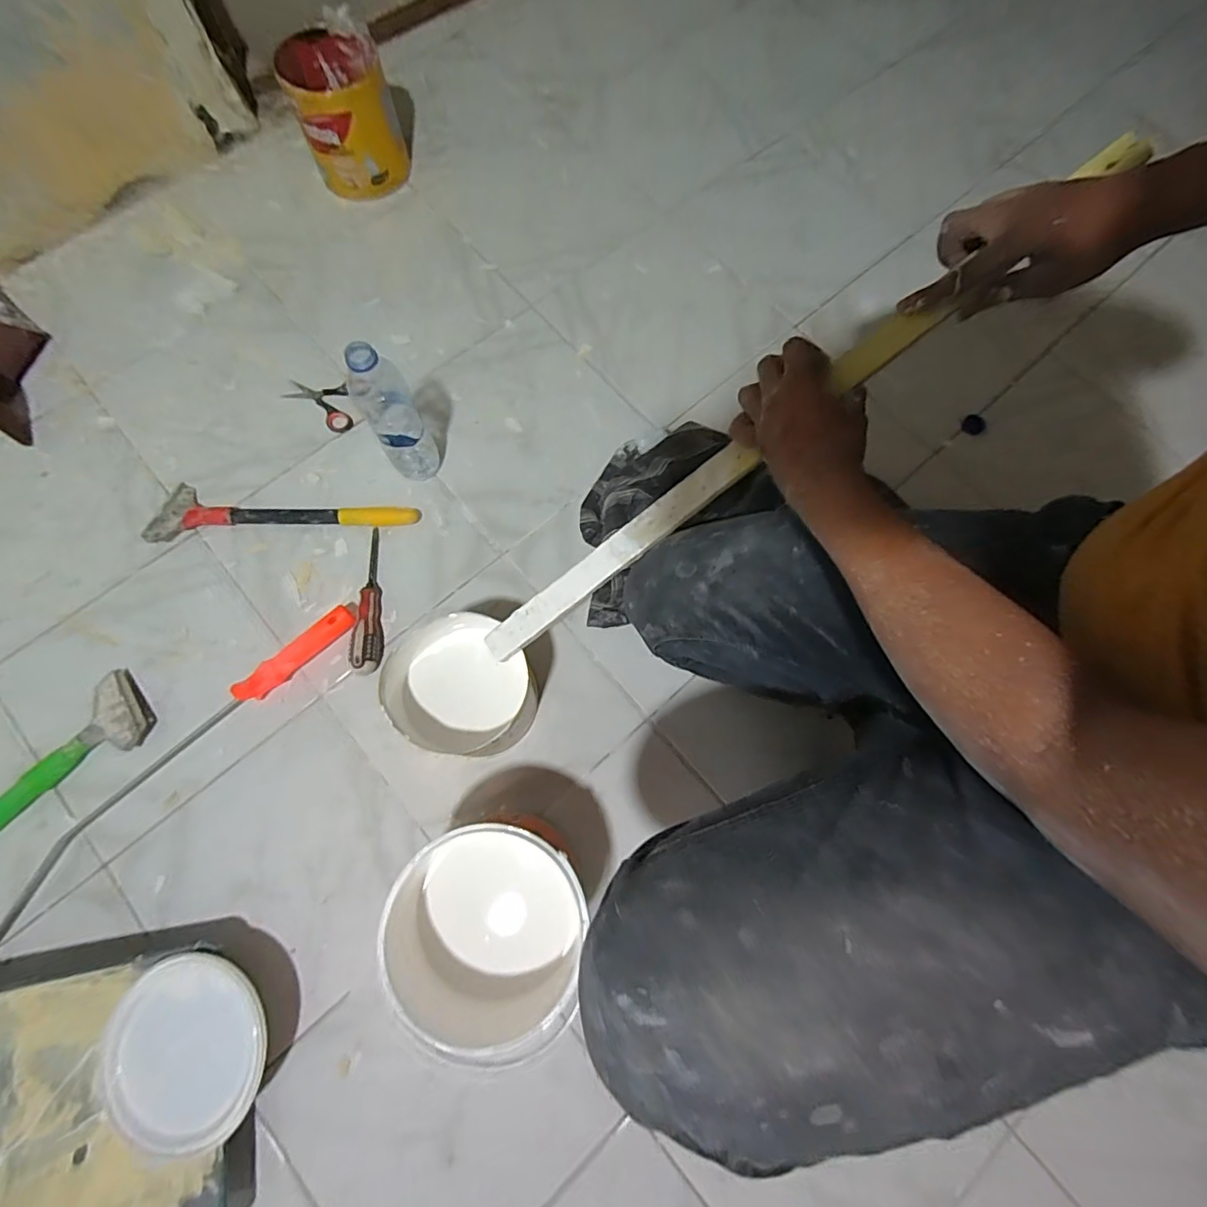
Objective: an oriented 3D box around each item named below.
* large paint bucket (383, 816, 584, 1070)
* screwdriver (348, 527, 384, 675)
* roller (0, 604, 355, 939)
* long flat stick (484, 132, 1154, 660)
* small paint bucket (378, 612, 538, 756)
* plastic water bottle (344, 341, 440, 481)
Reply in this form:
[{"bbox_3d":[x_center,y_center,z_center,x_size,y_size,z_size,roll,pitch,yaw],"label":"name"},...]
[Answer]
[{"bbox_3d":[-0.100,0.319,0.572,0.166,0.186,0.188,-13,75,-5],"label":"large paint bucket"},{"bbox_3d":[-0.303,-0.006,0.729,0.032,0.030,0.195,-1,75,-2],"label":"screwdriver"},{"bbox_3d":[-0.542,0.216,0.655,0.600,0.031,0.103,-37,79,-10],"label":"roller"},{"bbox_3d":[0.169,-0.170,0.524,0.715,0.013,0.035,-37,78,8],"label":"long flat stick"},{"bbox_3d":[-0.157,0.097,0.651,0.148,0.152,0.144,1,74,-2],"label":"small paint bucket"},{"bbox_3d":[-0.259,-0.229,0.689,0.061,0.221,0.060,0,75,-1],"label":"plastic water bottle"}]

